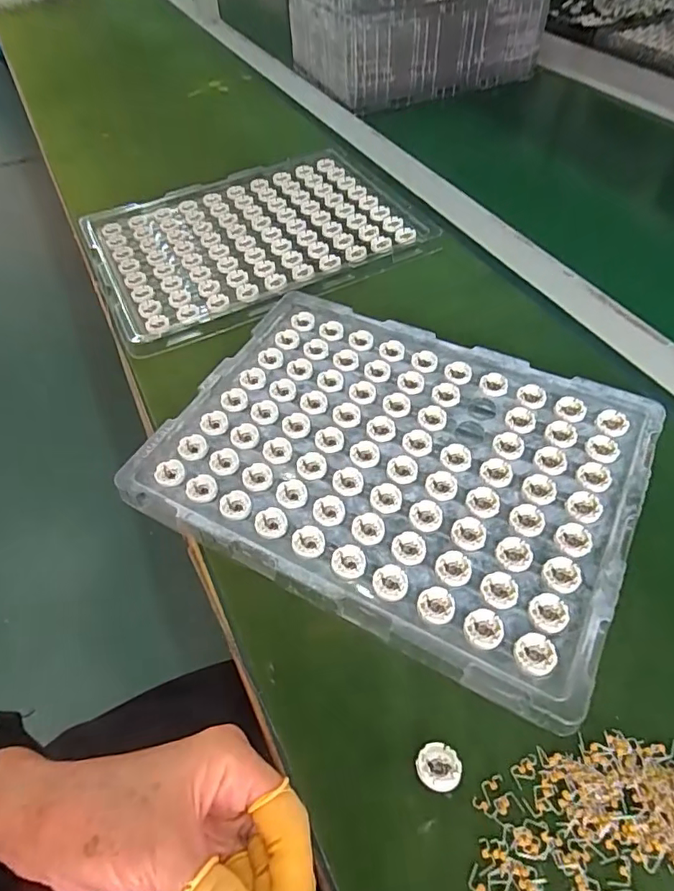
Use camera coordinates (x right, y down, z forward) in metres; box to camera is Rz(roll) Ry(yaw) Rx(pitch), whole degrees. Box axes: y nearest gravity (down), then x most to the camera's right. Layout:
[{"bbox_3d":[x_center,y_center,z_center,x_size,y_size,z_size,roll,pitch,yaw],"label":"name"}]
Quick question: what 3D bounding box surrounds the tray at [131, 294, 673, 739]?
[{"bbox_3d":[0.038,0.003,0.402,0.344,0.019,0.252,22,56,18],"label":"tray"}]

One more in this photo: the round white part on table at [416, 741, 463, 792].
[{"bbox_3d":[0.054,0.172,0.282,0.022,0.011,0.022,-1,52,1],"label":"round white part on table"}]

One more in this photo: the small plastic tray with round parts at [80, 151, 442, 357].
[{"bbox_3d":[-0.095,-0.238,0.597,0.340,0.018,0.257,-24,55,-16],"label":"small plastic tray with round parts"}]

